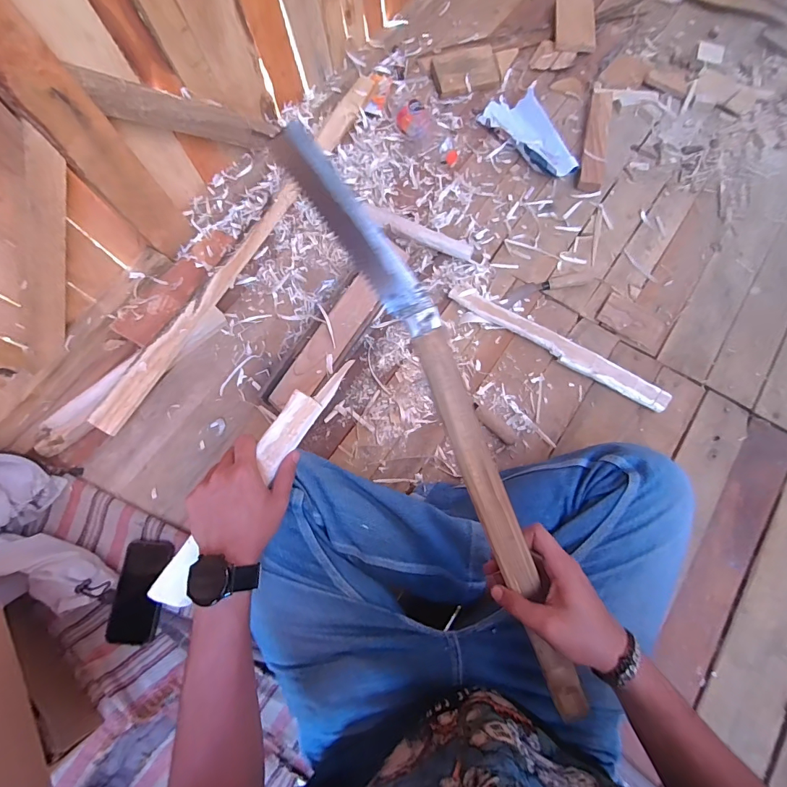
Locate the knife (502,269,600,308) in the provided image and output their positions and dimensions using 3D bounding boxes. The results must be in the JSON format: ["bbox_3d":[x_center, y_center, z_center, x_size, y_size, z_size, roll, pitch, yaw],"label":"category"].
[{"bbox_3d":[0.324,-0.220,0.830,0.214,0.014,0.033,-16,74,-4],"label":"knife"}]

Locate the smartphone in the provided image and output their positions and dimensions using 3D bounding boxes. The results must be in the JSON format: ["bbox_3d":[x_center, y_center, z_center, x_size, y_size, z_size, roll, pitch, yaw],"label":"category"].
[{"bbox_3d":[-0.408,0.316,0.653,0.076,0.014,0.151,5,74,2],"label":"smartphone"}]

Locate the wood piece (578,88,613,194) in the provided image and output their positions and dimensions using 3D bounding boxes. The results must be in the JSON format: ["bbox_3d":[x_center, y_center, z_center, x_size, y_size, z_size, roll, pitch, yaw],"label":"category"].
[{"bbox_3d":[0.464,-0.586,0.930,0.049,0.031,0.295,13,74,4],"label":"wood piece"}]

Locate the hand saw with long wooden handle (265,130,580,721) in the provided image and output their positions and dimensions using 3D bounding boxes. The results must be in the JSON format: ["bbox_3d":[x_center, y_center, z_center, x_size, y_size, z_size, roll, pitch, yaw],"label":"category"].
[{"bbox_3d":[0.061,0.043,0.371,0.057,0.018,0.585,-27,97,-7],"label":"hand saw with long wooden handle"}]

